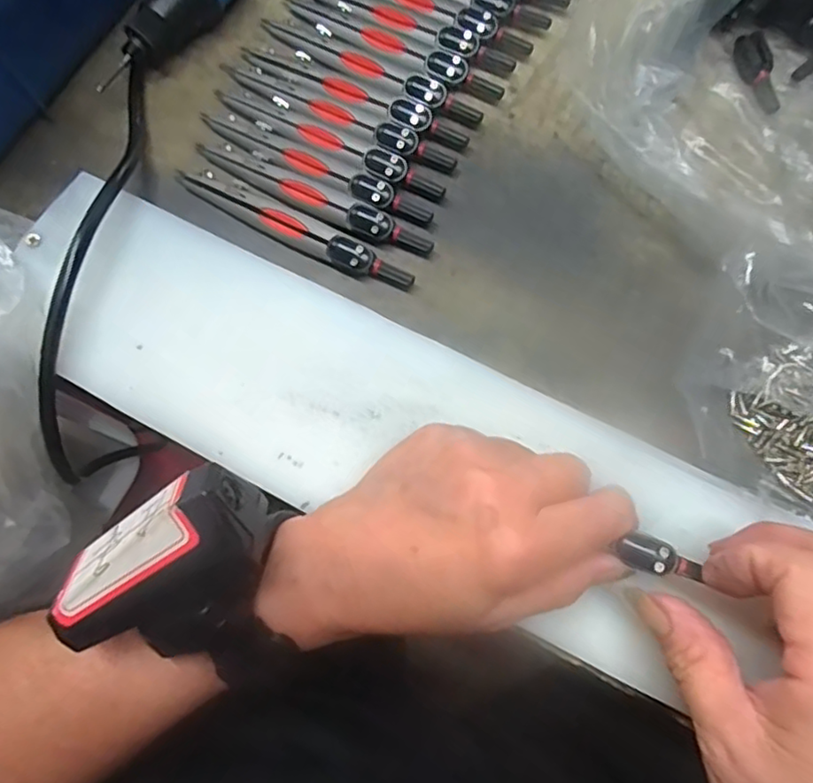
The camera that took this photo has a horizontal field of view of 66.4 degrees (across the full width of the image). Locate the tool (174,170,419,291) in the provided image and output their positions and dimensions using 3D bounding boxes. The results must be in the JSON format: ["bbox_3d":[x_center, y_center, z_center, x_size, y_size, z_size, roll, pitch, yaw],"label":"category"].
[{"bbox_3d":[-0.056,-0.079,0.298,0.127,0.011,0.014,27,78,8],"label":"tool"}]

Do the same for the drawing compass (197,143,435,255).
[{"bbox_3d":[-0.047,-0.096,0.302,0.126,0.011,0.016,29,78,8],"label":"drawing compass"}]

